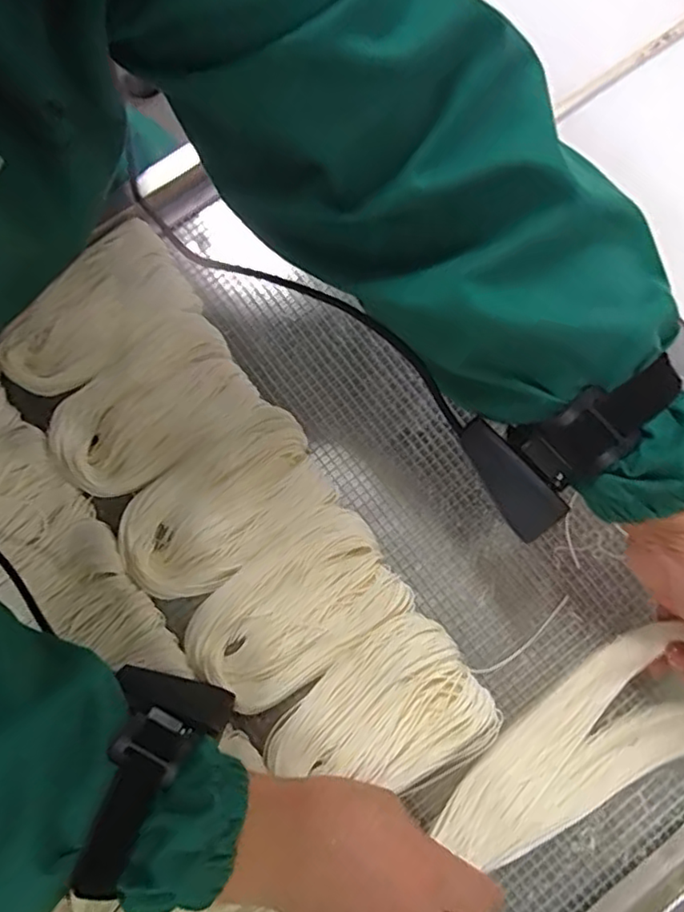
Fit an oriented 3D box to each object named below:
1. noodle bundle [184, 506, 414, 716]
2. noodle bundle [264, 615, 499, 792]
[{"bbox_3d":[-0.032,0.100,0.412,0.136,0.028,0.087,-35,81,-7],"label":"noodle bundle"},{"bbox_3d":[0.025,0.170,0.398,0.131,0.025,0.094,-35,81,-7],"label":"noodle bundle"}]

